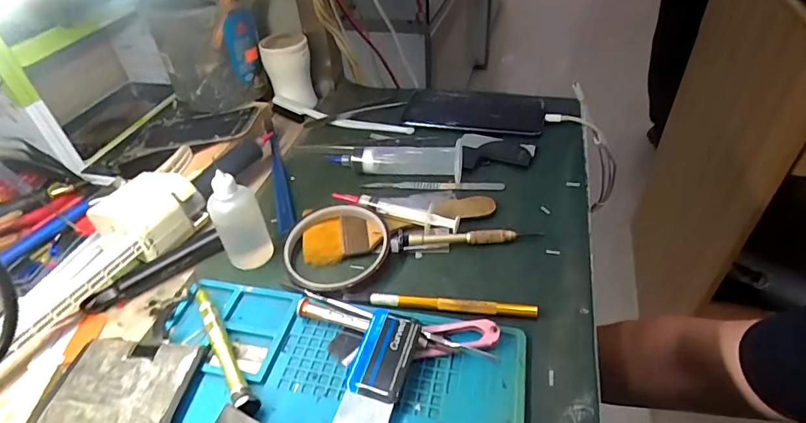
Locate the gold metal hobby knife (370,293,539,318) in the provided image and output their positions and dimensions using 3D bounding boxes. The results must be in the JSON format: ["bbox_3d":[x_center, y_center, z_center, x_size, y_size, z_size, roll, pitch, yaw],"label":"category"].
[{"bbox_3d":[0.034,0.064,0.317,0.114,0.007,0.007,3,41,9],"label":"gold metal hobby knife"}]

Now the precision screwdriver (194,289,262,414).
[{"bbox_3d":[-0.117,0.089,0.297,0.012,0.015,0.107,-26,45,-23],"label":"precision screwdriver"}]

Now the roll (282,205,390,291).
[{"bbox_3d":[-0.052,0.027,0.359,0.085,0.013,0.081,-3,41,2],"label":"roll"}]

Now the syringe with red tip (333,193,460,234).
[{"bbox_3d":[-0.007,-0.002,0.384,0.111,0.018,0.017,13,44,20],"label":"syringe with red tip"}]

